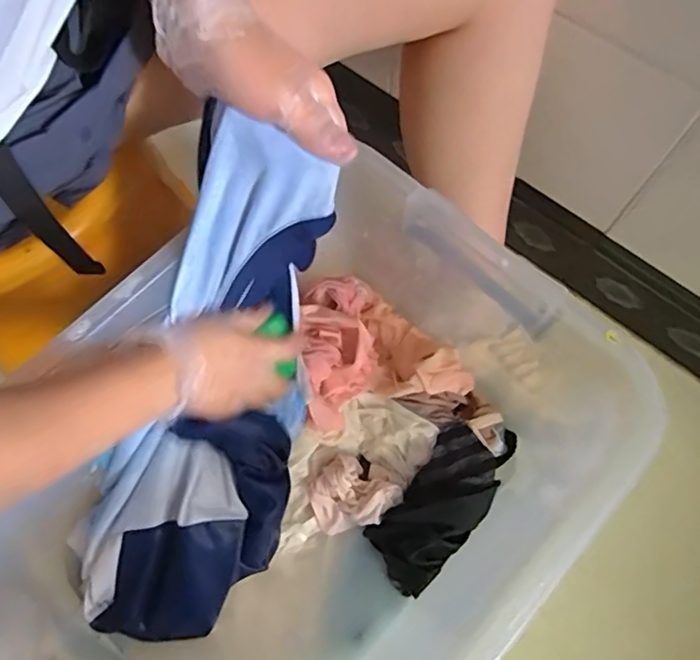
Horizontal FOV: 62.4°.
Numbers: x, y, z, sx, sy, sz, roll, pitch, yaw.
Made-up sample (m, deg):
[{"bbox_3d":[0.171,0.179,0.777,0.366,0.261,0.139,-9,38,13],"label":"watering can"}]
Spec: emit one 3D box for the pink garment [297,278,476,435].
[{"bbox_3d":[0.010,0.011,0.588,0.178,0.049,0.155,-18,69,-5],"label":"pink garment"}]

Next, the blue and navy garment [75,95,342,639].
[{"bbox_3d":[-0.115,0.056,0.487,0.160,0.457,0.144,24,28,11],"label":"blue and navy garment"}]

